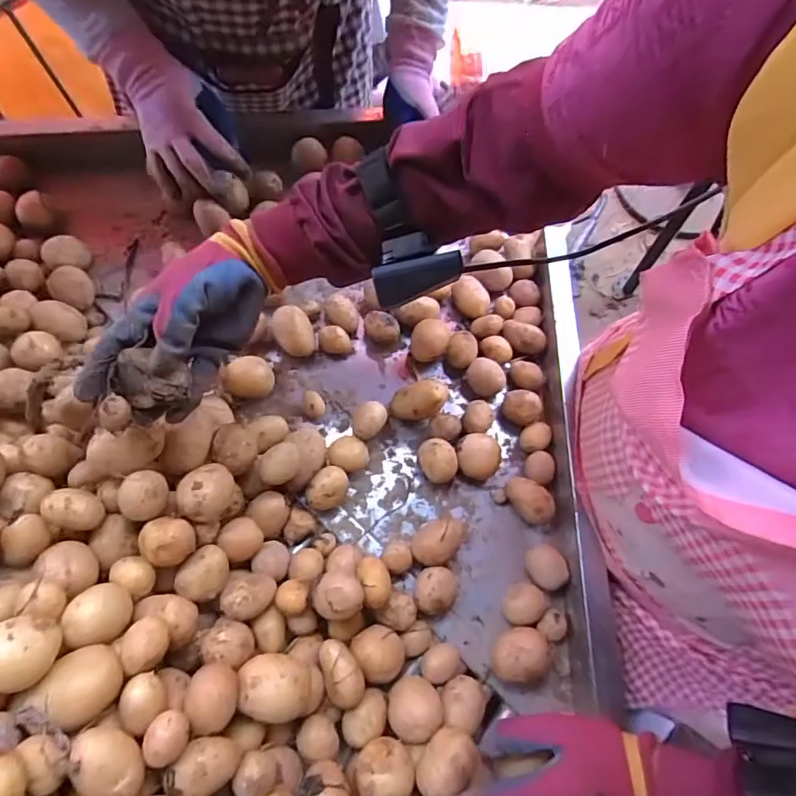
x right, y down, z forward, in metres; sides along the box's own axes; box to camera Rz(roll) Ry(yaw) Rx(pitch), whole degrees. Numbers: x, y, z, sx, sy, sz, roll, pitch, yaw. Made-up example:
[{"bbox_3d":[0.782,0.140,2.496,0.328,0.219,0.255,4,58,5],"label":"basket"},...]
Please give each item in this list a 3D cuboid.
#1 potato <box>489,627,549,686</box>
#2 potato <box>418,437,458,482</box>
[{"bbox_3d":[0.110,0.233,0.446,0.053,0.044,0.040,-25,73,-10],"label":"potato"},{"bbox_3d":[0.043,0.068,0.514,0.045,0.035,0.047,-5,71,-4],"label":"potato"}]

